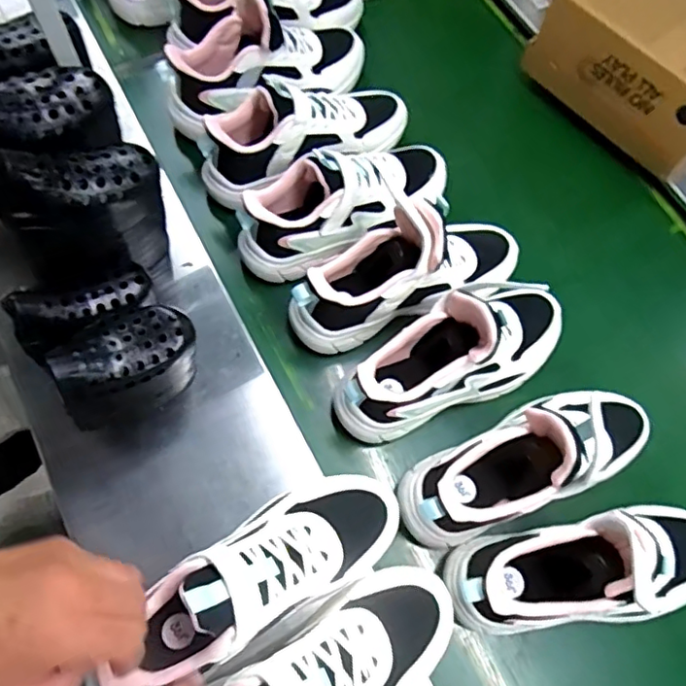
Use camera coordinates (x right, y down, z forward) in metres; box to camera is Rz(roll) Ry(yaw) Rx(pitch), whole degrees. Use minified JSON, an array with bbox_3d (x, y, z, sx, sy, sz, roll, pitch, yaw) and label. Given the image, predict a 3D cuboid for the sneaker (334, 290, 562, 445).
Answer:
[{"bbox_3d":[0.122,0.010,0.590,0.262,0.137,0.087,-23,70,-12],"label":"sneaker"}]

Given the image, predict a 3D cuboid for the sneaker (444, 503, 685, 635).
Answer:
[{"bbox_3d":[0.234,0.201,0.512,0.265,0.134,0.098,-8,68,-7],"label":"sneaker"}]

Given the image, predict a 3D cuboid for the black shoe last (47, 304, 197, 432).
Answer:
[{"bbox_3d":[-0.195,0.023,0.546,0.124,0.146,0.070,-20,70,-11],"label":"black shoe last"}]

